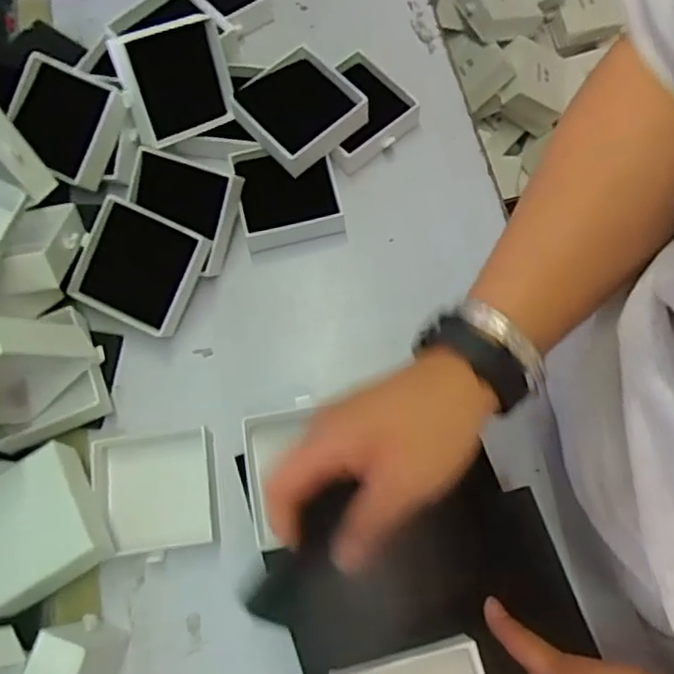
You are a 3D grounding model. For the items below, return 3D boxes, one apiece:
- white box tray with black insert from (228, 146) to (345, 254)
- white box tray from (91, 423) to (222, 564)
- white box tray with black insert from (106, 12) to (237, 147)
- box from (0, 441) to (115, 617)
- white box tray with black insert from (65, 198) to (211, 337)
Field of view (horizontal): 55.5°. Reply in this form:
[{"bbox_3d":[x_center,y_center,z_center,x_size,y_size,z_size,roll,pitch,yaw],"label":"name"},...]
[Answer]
[{"bbox_3d":[-0.044,-0.130,0.570,0.087,0.042,0.084,-13,70,-2],"label":"white box tray with black insert"},{"bbox_3d":[-0.137,0.116,0.486,0.087,0.029,0.092,-10,70,-1],"label":"white box tray"},{"bbox_3d":[-0.135,-0.217,0.544,0.089,0.091,0.018,-30,50,-27],"label":"white box tray with black insert"},{"bbox_3d":[-0.216,0.135,0.453,0.090,0.023,0.091,-30,67,0],"label":"box"},{"bbox_3d":[-0.161,-0.058,0.522,0.094,0.025,0.088,25,102,3],"label":"white box tray with black insert"}]

